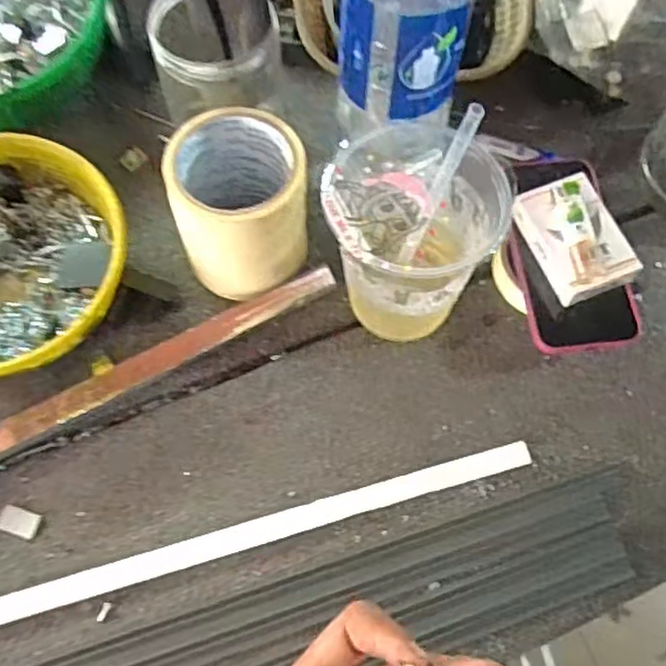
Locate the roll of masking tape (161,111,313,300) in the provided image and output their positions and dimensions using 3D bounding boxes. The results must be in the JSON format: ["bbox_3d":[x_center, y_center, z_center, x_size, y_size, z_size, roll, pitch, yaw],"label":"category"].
[{"bbox_3d":[-0.066,-0.091,0.512,0.090,0.109,0.087,1,67,-2],"label":"roll of masking tape"}]

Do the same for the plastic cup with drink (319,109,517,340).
[{"bbox_3d":[0.046,-0.062,0.502,0.106,0.139,0.112,1,67,-2],"label":"plastic cup with drink"}]

